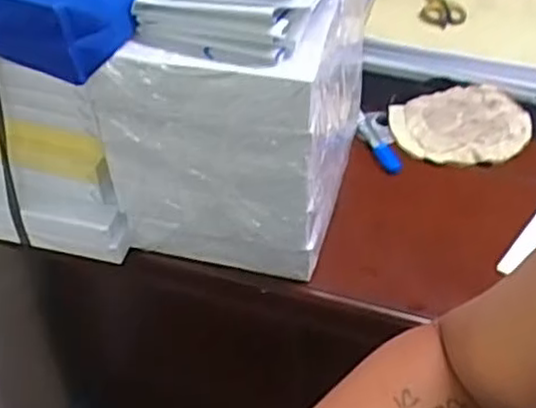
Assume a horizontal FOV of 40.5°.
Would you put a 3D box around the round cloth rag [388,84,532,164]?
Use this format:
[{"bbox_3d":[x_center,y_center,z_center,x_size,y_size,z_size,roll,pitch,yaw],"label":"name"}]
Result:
[{"bbox_3d":[0.262,-0.104,0.961,0.184,0.025,0.127,-14,47,-15],"label":"round cloth rag"}]

